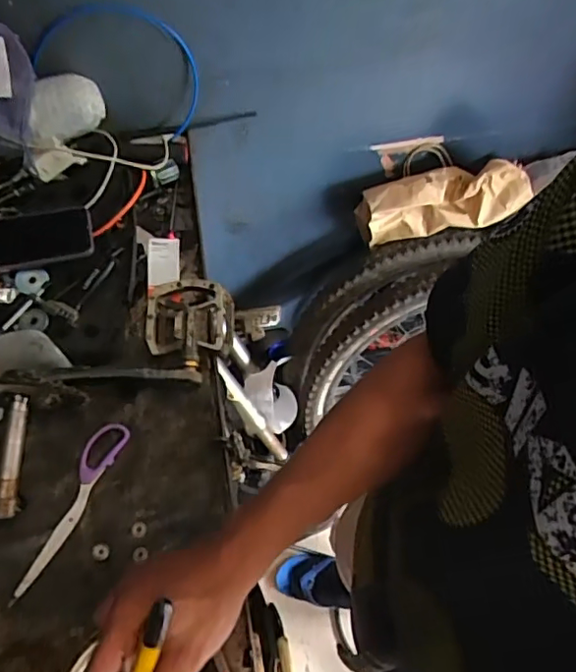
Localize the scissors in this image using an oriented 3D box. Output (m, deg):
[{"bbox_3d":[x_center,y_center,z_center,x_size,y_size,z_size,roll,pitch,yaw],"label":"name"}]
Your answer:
[{"bbox_3d":[-0.231,0.174,0.585,0.036,0.008,0.192,22,60,11],"label":"scissors"}]

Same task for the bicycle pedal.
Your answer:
[{"bbox_3d":[-0.119,-0.015,0.686,0.103,0.043,0.109,1,59,-2],"label":"bicycle pedal"}]

